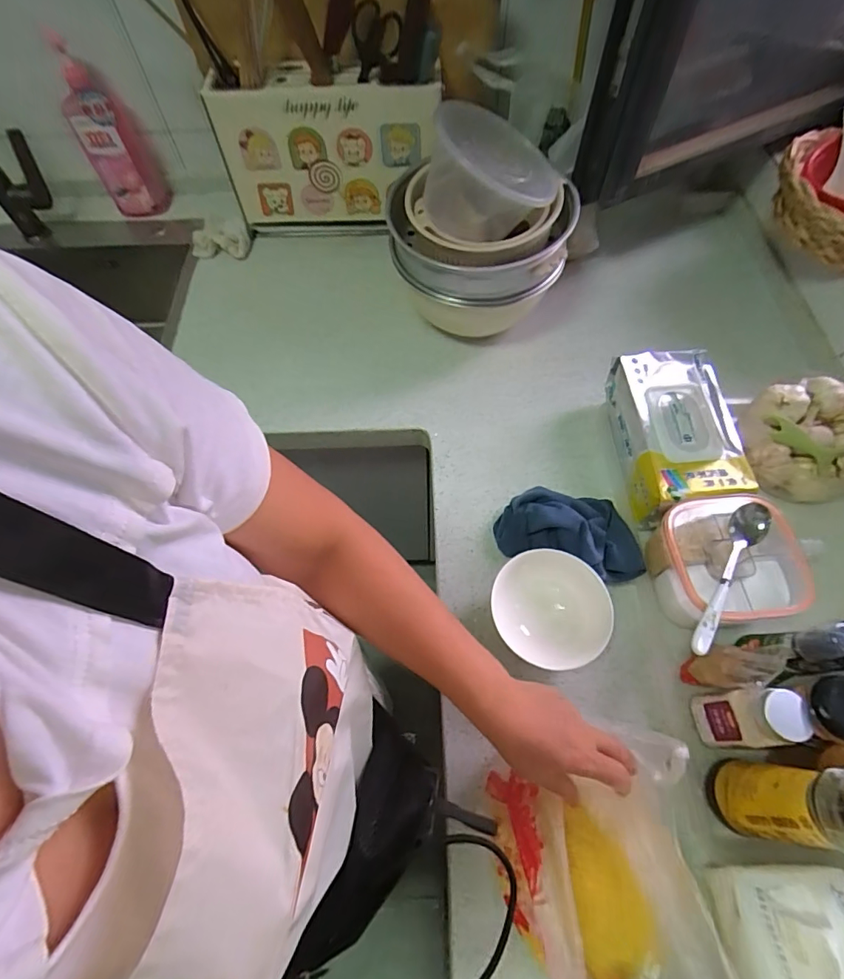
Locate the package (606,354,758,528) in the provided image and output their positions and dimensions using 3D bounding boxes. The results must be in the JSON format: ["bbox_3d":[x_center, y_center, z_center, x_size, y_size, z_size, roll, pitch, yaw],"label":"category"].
[{"bbox_3d":[0.325,-0.068,0.631,0.120,0.110,0.222,-2,62,0],"label":"package"}]

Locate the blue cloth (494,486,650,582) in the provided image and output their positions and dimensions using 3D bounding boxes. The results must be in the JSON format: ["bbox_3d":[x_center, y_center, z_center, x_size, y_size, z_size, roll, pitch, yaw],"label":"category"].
[{"bbox_3d":[0.180,0.054,0.590,0.172,0.074,0.107,2,62,2],"label":"blue cloth"}]

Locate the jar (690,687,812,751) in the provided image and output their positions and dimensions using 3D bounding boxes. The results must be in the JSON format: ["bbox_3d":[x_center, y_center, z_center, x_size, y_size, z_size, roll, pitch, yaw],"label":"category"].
[{"bbox_3d":[0.313,0.227,0.469,0.047,0.120,0.057,2,62,2],"label":"jar"}]

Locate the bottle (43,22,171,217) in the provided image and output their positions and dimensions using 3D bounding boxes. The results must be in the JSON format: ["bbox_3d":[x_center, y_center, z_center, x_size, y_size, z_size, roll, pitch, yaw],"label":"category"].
[{"bbox_3d":[-0.542,-0.620,0.846,0.088,0.274,0.080,1,62,1],"label":"bottle"}]

